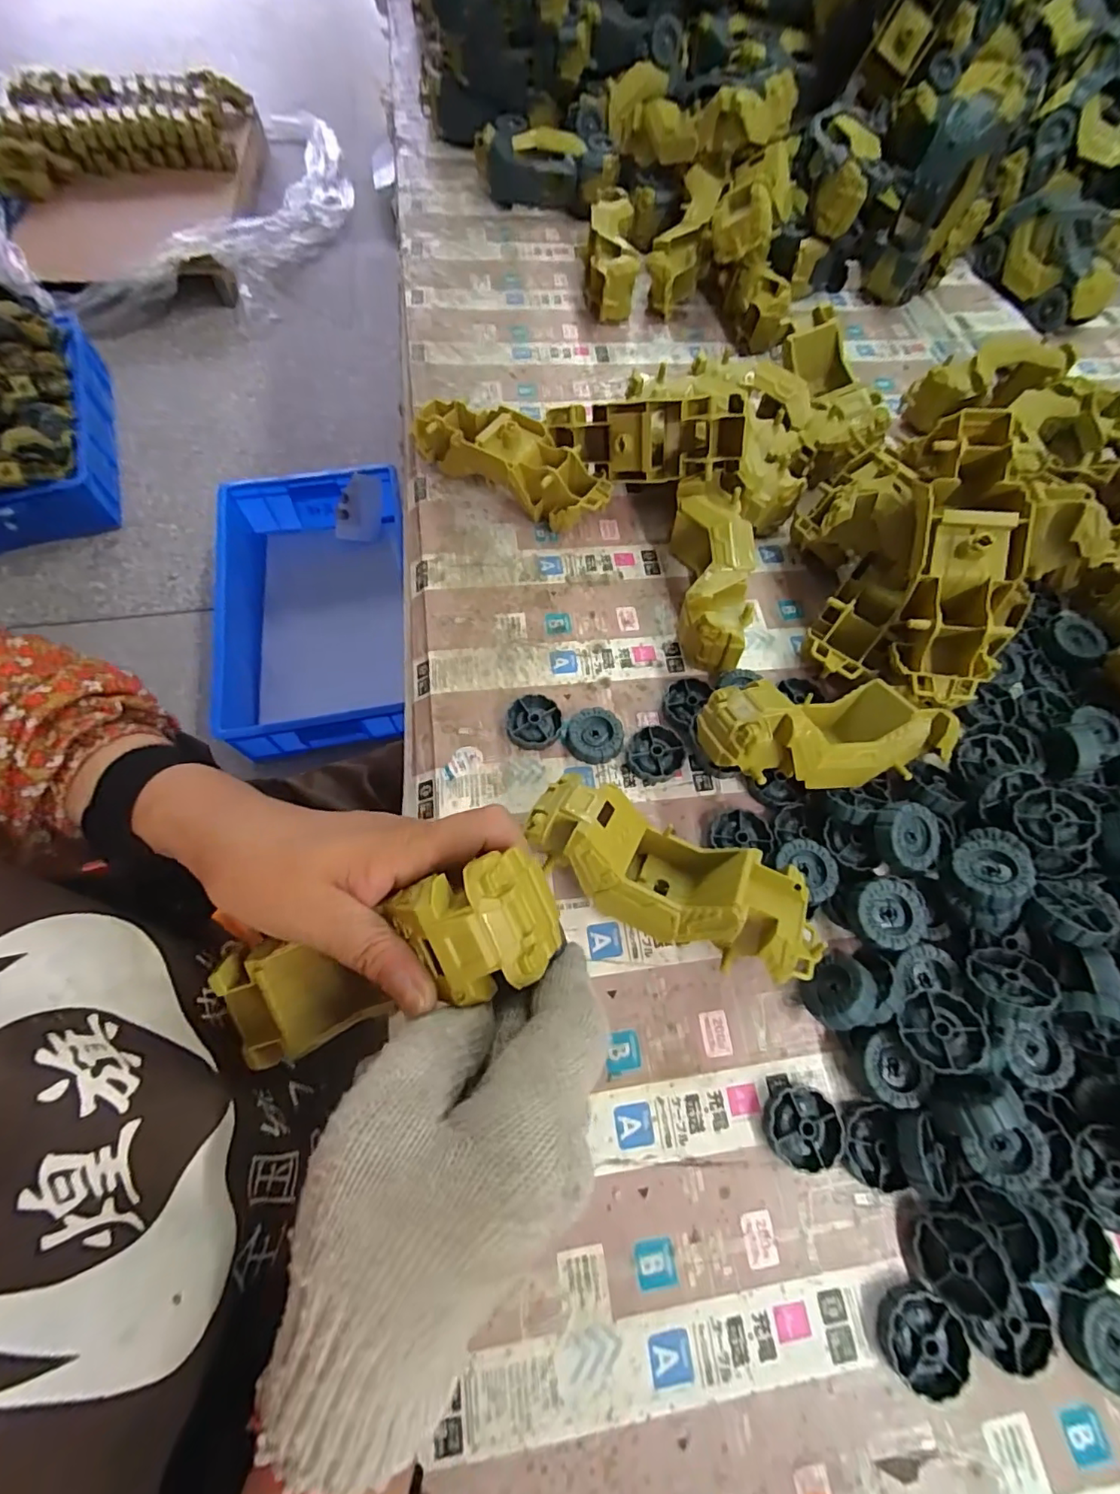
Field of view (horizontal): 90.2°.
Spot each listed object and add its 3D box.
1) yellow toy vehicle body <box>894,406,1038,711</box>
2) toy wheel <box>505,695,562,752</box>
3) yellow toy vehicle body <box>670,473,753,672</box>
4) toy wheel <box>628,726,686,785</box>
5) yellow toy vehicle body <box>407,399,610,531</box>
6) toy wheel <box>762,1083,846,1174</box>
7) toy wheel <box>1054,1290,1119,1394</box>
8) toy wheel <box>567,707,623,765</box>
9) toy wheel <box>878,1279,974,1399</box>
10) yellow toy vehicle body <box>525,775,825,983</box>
[{"bbox_3d":[0.255,-0.120,0.354,0.064,0.049,0.183,6,92,-1],"label":"yellow toy vehicle body"},{"bbox_3d":[-0.018,-0.017,0.390,0.036,0.012,0.039,1,66,-3],"label":"toy wheel"},{"bbox_3d":[0.112,-0.129,0.424,0.049,0.059,0.153,4,65,-2],"label":"yellow toy vehicle body"},{"bbox_3d":[0.066,0.005,0.383,0.037,0.013,0.040,1,66,-3],"label":"toy wheel"},{"bbox_3d":[-0.041,-0.239,0.471,0.180,0.052,0.058,33,68,11],"label":"yellow toy vehicle body"},{"bbox_3d":[0.131,0.206,0.301,0.041,0.013,0.038,1,66,-3],"label":"toy wheel"},{"bbox_3d":[0.270,0.290,0.274,0.044,0.014,0.042,1,66,-3],"label":"toy wheel"},{"bbox_3d":[0.024,-0.007,0.387,0.037,0.013,0.039,1,66,-3],"label":"toy wheel"},{"bbox_3d":[0.174,0.286,0.269,0.038,0.012,0.037,1,66,-3],"label":"toy wheel"},{"bbox_3d":[0.063,0.078,0.322,0.168,0.067,0.060,24,66,7],"label":"yellow toy vehicle body"}]

